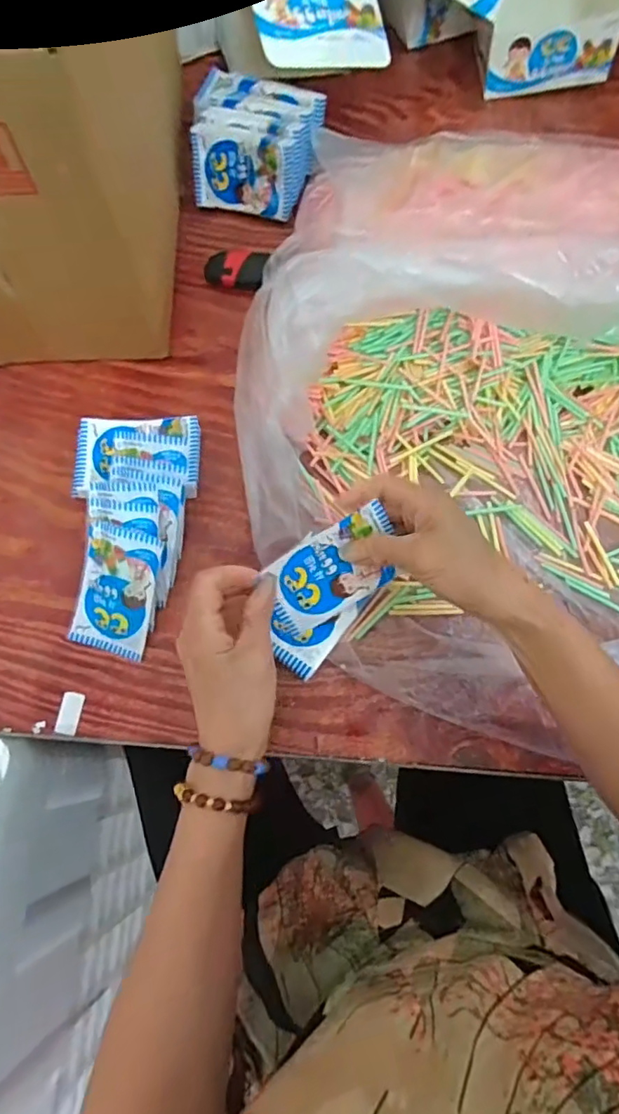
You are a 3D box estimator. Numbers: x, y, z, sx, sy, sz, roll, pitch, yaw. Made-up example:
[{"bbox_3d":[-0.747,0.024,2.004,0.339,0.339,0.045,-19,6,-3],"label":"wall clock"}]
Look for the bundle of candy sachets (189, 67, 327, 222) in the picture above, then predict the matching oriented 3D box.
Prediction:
[{"bbox_3d":[-0.062,-0.446,0.596,0.140,0.062,0.137,11,74,5],"label":"bundle of candy sachets"}]

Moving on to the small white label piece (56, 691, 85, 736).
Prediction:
[{"bbox_3d":[-0.195,0.127,0.452,0.018,0.004,0.033,9,72,4],"label":"small white label piece"}]

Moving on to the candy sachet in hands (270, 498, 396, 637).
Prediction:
[{"bbox_3d":[0.018,0.011,0.407,0.102,0.005,0.061,-34,114,5],"label":"candy sachet in hands"}]

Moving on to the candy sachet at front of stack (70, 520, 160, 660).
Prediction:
[{"bbox_3d":[-0.160,0.029,0.458,0.066,0.010,0.104,14,101,8],"label":"candy sachet at front of stack"}]

